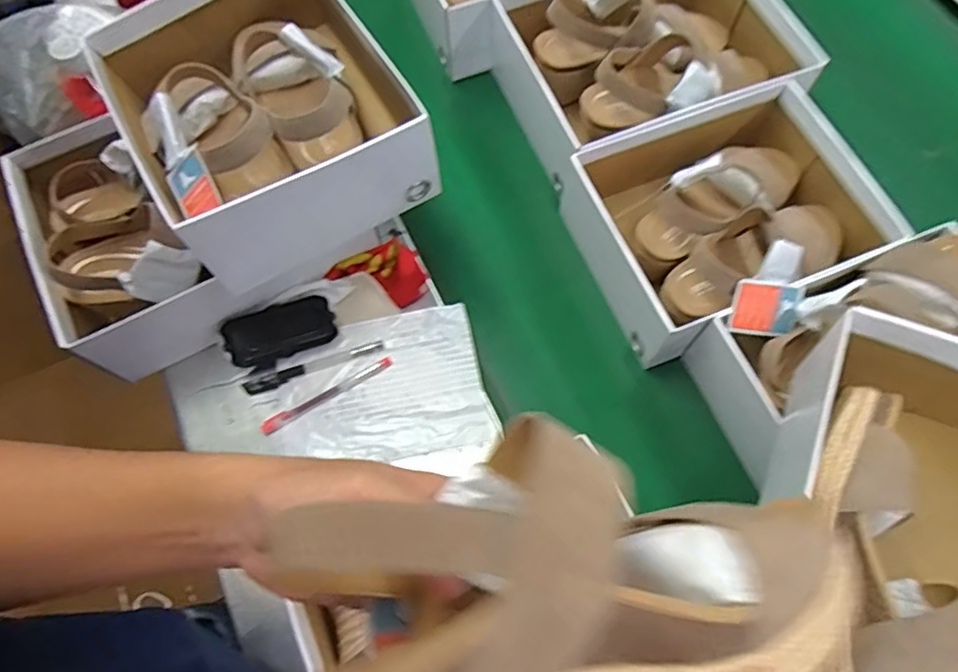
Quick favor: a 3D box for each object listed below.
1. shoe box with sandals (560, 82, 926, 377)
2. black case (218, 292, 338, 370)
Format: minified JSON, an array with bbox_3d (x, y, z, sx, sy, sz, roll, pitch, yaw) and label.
[{"bbox_3d":[0.259,-0.112,0.626,0.273,0.114,0.237,-21,68,-8],"label":"shoe box with sandals"},{"bbox_3d":[-0.202,-0.005,0.617,0.108,0.014,0.053,-18,106,-5],"label":"black case"}]

